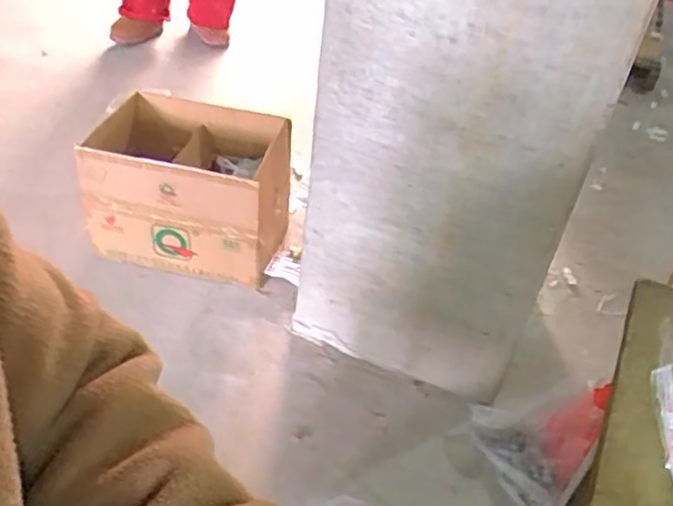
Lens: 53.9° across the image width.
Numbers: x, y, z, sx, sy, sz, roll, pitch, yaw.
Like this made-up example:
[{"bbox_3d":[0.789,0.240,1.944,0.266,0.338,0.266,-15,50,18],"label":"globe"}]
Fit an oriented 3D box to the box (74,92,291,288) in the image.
[{"bbox_3d":[-0.329,-0.142,1.505,0.413,0.299,0.267,13,40,6],"label":"box"}]

